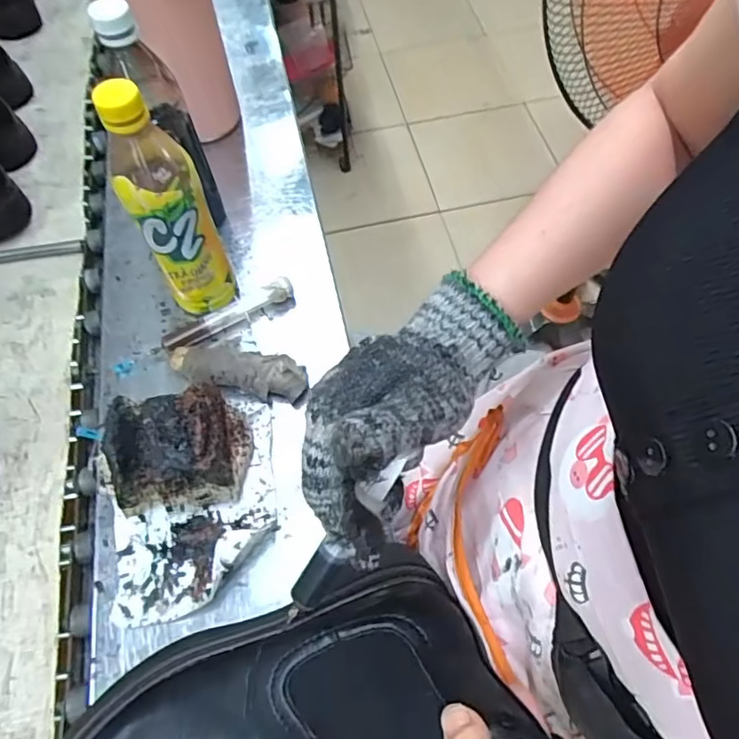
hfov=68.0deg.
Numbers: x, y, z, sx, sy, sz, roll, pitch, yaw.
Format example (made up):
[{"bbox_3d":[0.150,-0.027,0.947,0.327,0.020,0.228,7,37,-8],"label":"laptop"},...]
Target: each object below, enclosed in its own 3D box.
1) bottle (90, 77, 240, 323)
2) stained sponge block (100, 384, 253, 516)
[{"bbox_3d":[-0.160,-0.124,0.448,0.058,0.220,0.057,-22,63,-10],"label":"bottle"},{"bbox_3d":[-0.140,0.060,0.416,0.088,0.086,0.081,-14,62,-6],"label":"stained sponge block"}]

